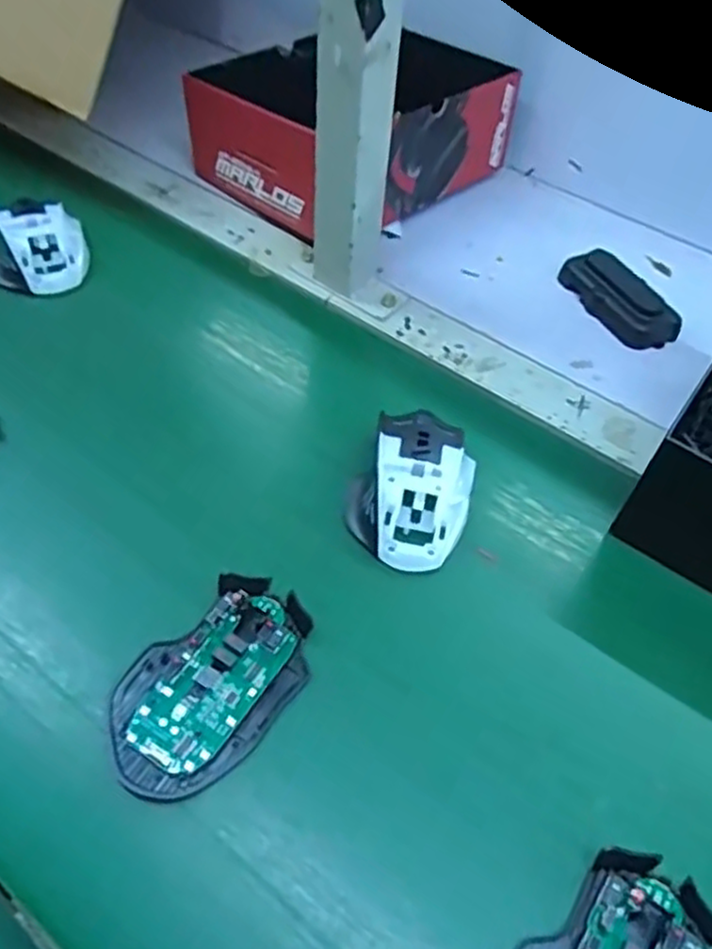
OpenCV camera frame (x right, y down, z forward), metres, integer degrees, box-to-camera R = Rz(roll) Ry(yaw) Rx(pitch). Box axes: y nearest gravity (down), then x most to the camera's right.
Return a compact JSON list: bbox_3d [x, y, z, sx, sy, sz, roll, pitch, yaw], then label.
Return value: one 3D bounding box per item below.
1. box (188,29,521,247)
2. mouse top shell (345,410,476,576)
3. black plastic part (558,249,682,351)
[{"bbox_3d":[-0.003,-0.318,0.657,0.192,0.100,0.244,38,58,23],"label":"box"},{"bbox_3d":[0.038,0.002,0.443,0.075,0.035,0.112,20,52,11],"label":"mouse top shell"},{"bbox_3d":[0.213,-0.144,0.587,0.043,0.025,0.103,-22,56,-21],"label":"black plastic part"}]

